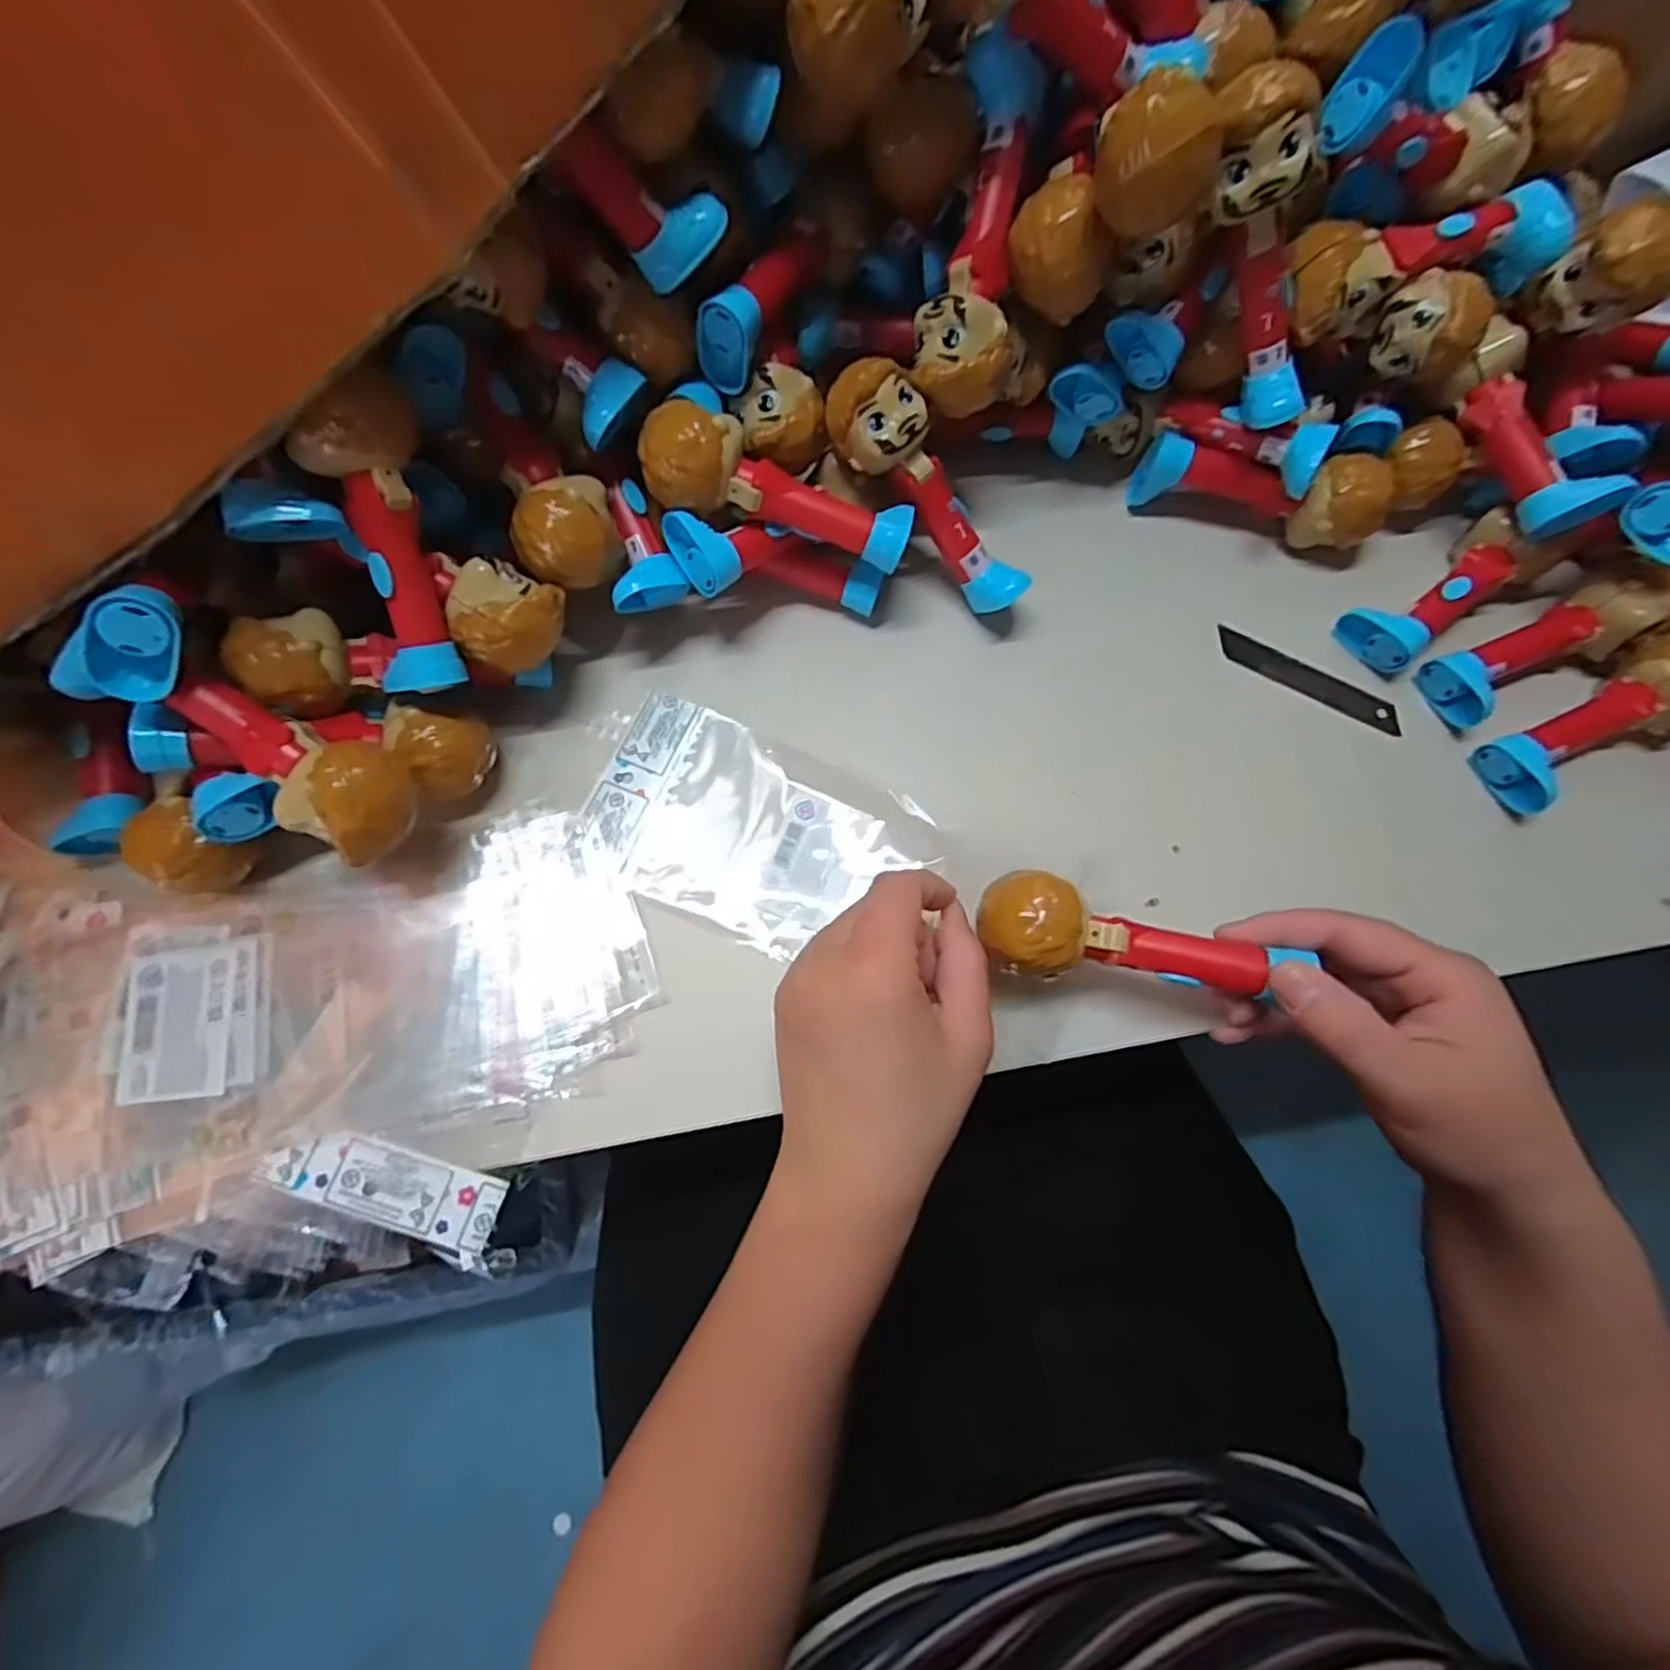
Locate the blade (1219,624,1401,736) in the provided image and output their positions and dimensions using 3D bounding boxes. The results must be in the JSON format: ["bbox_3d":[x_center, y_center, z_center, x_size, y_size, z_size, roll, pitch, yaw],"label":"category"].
[{"bbox_3d":[0.246,-0.080,0.376,0.098,0.004,0.018,27,75,5],"label":"blade"}]

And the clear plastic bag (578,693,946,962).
[{"bbox_3d":[-0.037,0.000,0.339,0.153,0.008,0.092,25,75,5],"label":"clear plastic bag"}]

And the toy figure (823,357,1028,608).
[{"bbox_3d":[0.044,-0.160,0.341,0.127,0.034,0.033,46,75,-26],"label":"toy figure"}]

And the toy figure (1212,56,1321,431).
[{"bbox_3d":[0.184,-0.245,0.312,0.038,0.126,0.030,27,72,43],"label":"toy figure"}]

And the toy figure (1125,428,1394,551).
[{"bbox_3d":[0.224,-0.183,0.379,0.125,0.049,0.039,18,75,3],"label":"toy figure"}]

